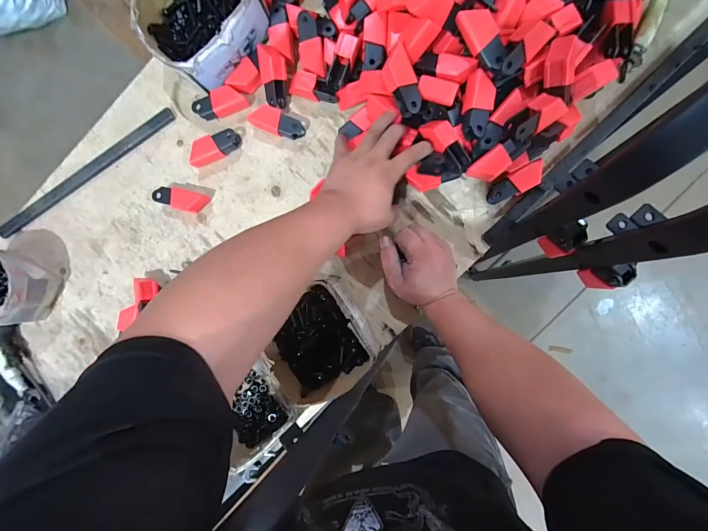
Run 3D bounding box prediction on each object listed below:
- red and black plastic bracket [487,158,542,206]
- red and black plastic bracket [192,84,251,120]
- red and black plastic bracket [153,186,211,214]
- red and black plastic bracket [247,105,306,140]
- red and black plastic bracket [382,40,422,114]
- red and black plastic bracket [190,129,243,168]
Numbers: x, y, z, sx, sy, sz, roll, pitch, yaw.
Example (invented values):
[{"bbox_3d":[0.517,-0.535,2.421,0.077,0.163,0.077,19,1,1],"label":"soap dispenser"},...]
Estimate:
[{"bbox_3d":[0.236,-0.119,0.477,0.084,0.023,0.033,-30,88,5],"label":"red and black plastic bracket"},{"bbox_3d":[-0.214,-0.256,0.520,0.081,0.024,0.033,-22,88,5],"label":"red and black plastic bracket"},{"bbox_3d":[-0.282,-0.107,0.529,0.081,0.027,0.034,15,92,5],"label":"red and black plastic bracket"},{"bbox_3d":[-0.122,-0.223,0.516,0.083,0.026,0.036,26,93,5],"label":"red and black plastic bracket"},{"bbox_3d":[0.065,-0.247,0.440,0.038,0.025,0.083,-21,107,6],"label":"red and black plastic bracket"},{"bbox_3d":[-0.224,-0.188,0.524,0.083,0.029,0.031,-25,88,5],"label":"red and black plastic bracket"}]

